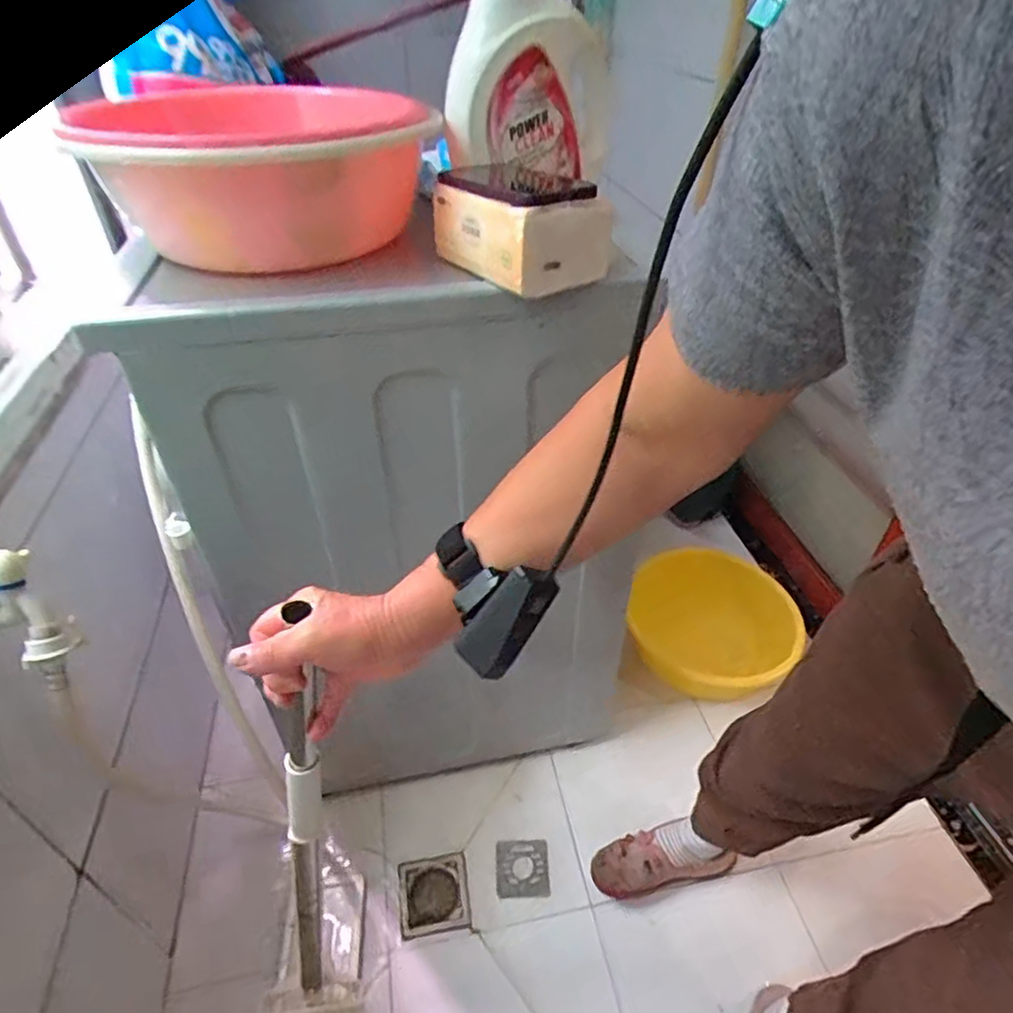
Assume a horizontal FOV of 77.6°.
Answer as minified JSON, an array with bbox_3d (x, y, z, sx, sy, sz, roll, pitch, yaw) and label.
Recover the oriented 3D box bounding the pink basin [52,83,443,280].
[{"bbox_3d":[-0.259,-0.335,0.663,0.327,0.160,0.378,-29,48,-31],"label":"pink basin"}]

